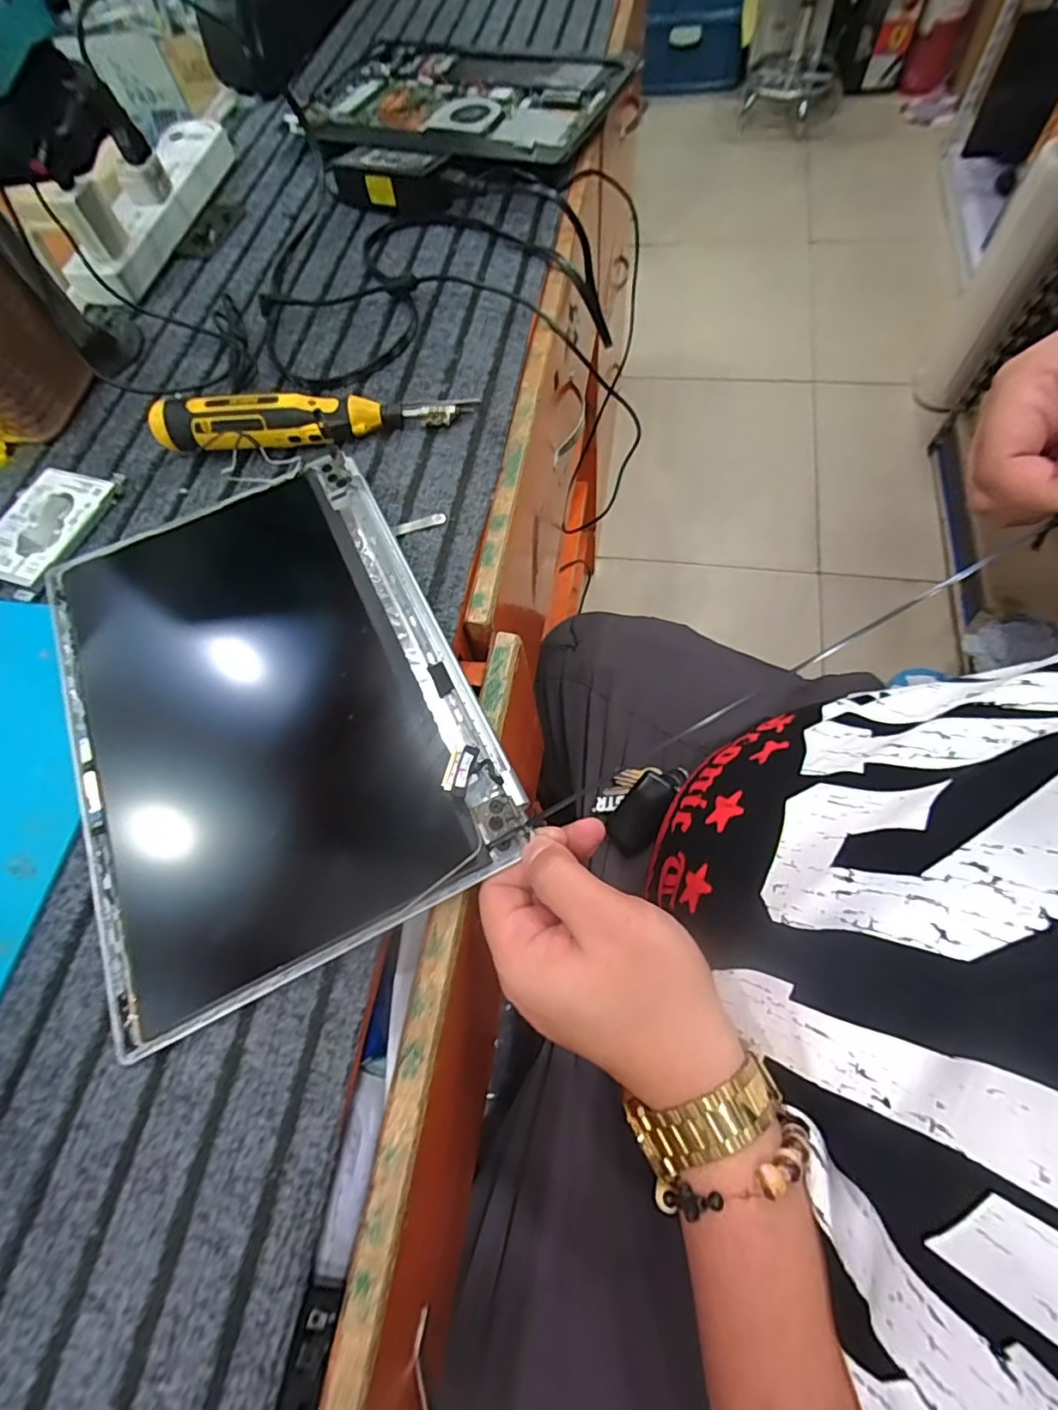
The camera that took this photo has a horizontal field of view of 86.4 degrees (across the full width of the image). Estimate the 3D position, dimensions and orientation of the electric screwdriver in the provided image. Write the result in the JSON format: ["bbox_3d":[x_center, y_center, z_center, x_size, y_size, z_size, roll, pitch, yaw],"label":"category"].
[{"bbox_3d":[-0.153,-0.205,0.404,0.221,0.034,0.029,-5,66,1],"label":"electric screwdriver"}]

